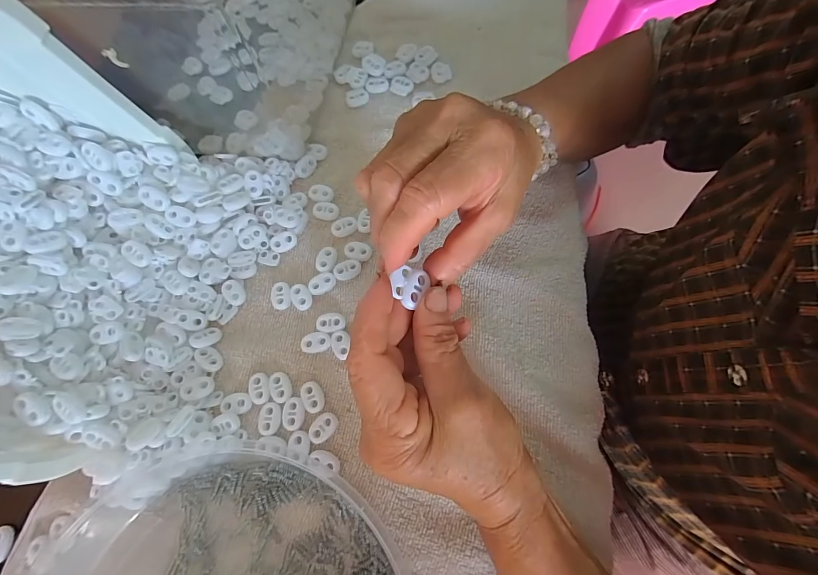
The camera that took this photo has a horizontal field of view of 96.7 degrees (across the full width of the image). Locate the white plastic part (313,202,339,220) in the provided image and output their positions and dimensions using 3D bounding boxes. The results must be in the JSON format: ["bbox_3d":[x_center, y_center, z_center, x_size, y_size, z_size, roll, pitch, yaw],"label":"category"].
[{"bbox_3d":[-0.071,-0.065,0.310,0.022,0.005,0.015,-2,72,3],"label":"white plastic part"}]

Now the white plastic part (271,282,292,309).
[{"bbox_3d":[-0.101,0.007,0.289,0.016,0.006,0.022,-11,71,0],"label":"white plastic part"}]

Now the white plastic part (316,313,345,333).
[{"bbox_3d":[-0.060,0.026,0.279,0.022,0.006,0.016,1,72,4],"label":"white plastic part"}]

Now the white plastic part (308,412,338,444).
[{"bbox_3d":[-0.060,0.097,0.252,0.023,0.004,0.015,-44,74,-10],"label":"white plastic part"}]

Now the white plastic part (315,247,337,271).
[{"bbox_3d":[-0.067,-0.023,0.296,0.015,0.007,0.022,4,72,5],"label":"white plastic part"}]

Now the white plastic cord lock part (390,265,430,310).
[{"bbox_3d":[0.000,-0.001,0.186,0.017,0.008,0.019,10,72,5],"label":"white plastic cord lock part"}]

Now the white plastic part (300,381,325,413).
[{"bbox_3d":[-0.070,0.078,0.261,0.015,0.004,0.023,-26,72,-5],"label":"white plastic part"}]

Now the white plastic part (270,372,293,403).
[{"bbox_3d":[-0.094,0.072,0.263,0.014,0.004,0.022,-21,72,-3],"label":"white plastic part"}]

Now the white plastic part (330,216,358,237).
[{"bbox_3d":[-0.054,-0.051,0.305,0.022,0.006,0.015,-23,72,-4],"label":"white plastic part"}]

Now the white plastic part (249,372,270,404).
[{"bbox_3d":[-0.109,0.073,0.264,0.015,0.004,0.022,-15,71,-1],"label":"white plastic part"}]

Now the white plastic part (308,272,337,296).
[{"bbox_3d":[-0.069,-0.003,0.290,0.022,0.005,0.015,-26,72,-5],"label":"white plastic part"}]

